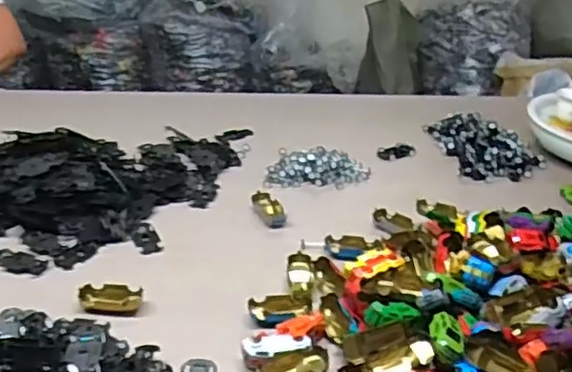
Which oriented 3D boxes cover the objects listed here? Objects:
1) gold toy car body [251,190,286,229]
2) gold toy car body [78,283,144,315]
[{"bbox_3d":[-0.022,0.028,0.832,0.032,0.016,0.063,-11,30,-23],"label":"gold toy car body"},{"bbox_3d":[-0.178,0.115,0.662,0.061,0.016,0.033,1,27,-1],"label":"gold toy car body"}]

